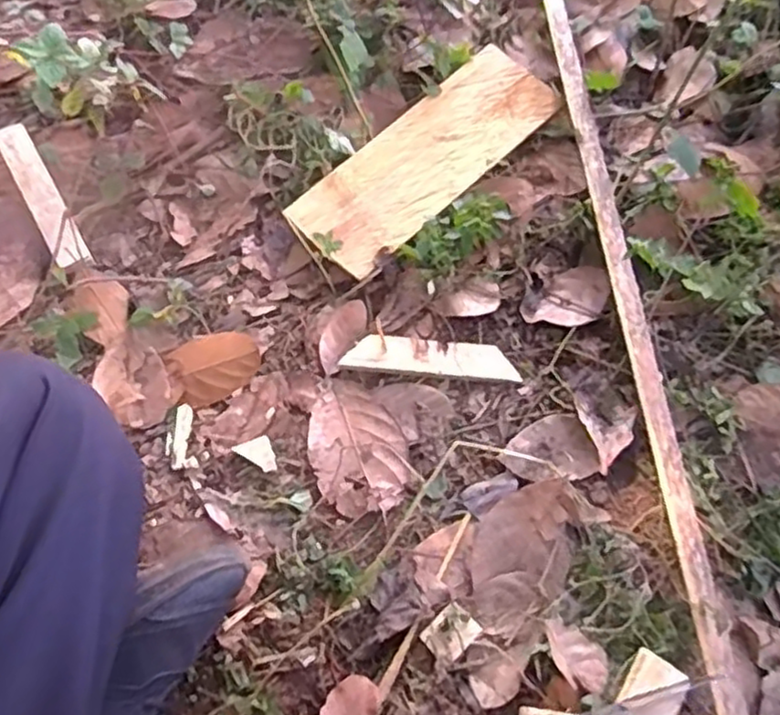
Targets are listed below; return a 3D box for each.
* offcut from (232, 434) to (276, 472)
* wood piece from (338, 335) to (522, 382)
[{"bbox_3d":[-0.116,0.087,0.618,0.030,0.005,0.034,-25,67,-14],"label":"offcut"},{"bbox_3d":[0.037,0.000,0.652,0.156,0.011,0.034,5,66,1],"label":"wood piece"}]

